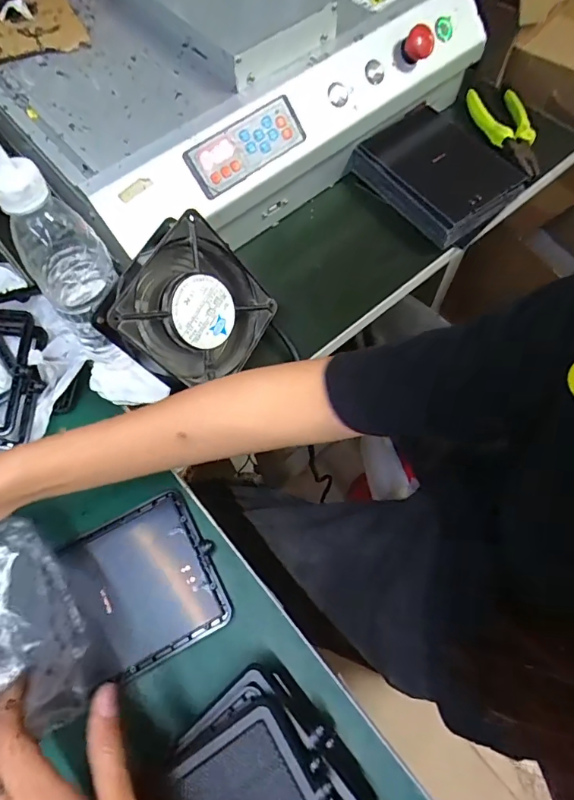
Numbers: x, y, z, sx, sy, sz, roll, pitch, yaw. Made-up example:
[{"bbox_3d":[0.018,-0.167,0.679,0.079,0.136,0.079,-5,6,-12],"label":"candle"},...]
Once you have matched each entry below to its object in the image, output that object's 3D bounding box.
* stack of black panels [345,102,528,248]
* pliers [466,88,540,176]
[{"bbox_3d":[0.165,-0.242,0.499,0.123,0.041,0.157,-36,70,-13],"label":"stack of black panels"},{"bbox_3d":[0.253,-0.298,0.511,0.060,0.024,0.118,-20,67,-7],"label":"pliers"}]

